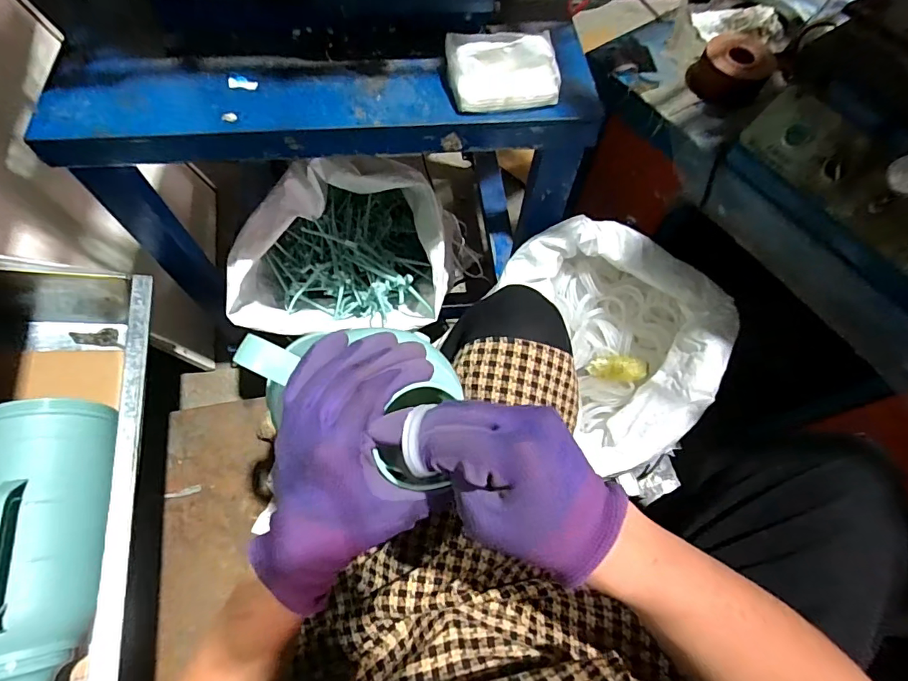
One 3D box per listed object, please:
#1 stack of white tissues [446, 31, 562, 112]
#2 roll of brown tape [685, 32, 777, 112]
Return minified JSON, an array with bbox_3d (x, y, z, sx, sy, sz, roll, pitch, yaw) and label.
[{"bbox_3d":[0.057,-0.316,0.534,0.125,0.051,0.083,-4,65,-4],"label":"stack of white tissues"},{"bbox_3d":[0.395,-0.385,0.664,0.104,0.059,0.112,1,65,-2],"label":"roll of brown tape"}]

